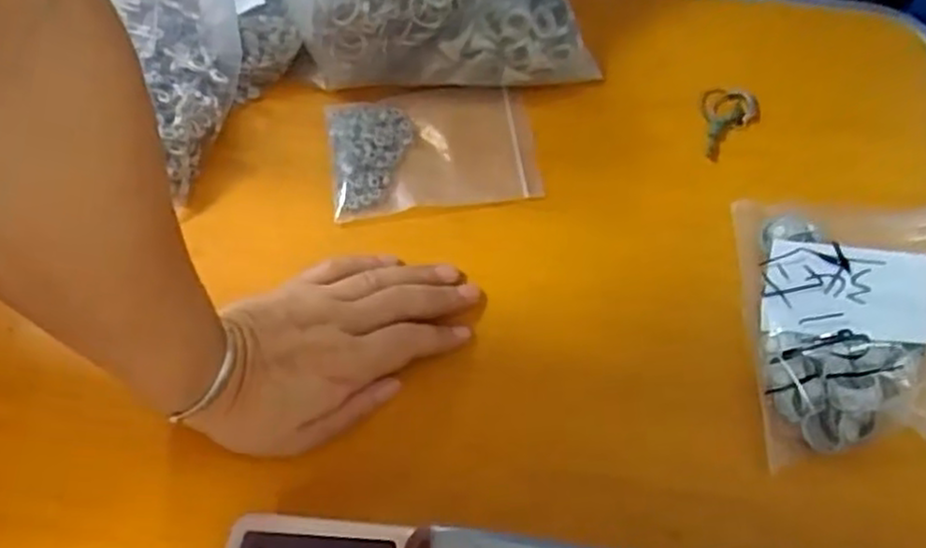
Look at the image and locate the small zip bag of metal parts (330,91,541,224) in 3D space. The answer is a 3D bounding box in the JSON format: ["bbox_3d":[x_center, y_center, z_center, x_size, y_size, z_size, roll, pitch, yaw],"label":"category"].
[{"bbox_3d":[-0.019,-0.076,0.440,0.119,0.013,0.076,-7,65,-1],"label":"small zip bag of metal parts"}]

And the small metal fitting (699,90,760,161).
[{"bbox_3d":[0.158,-0.089,0.442,0.034,0.009,0.046,16,67,9],"label":"small metal fitting"}]

